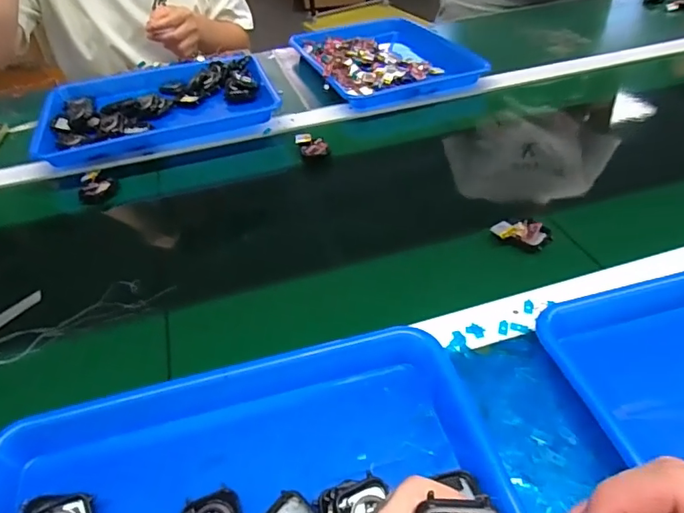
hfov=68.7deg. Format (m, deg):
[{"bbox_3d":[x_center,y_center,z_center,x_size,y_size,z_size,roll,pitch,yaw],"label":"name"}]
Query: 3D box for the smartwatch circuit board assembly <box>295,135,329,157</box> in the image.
[{"bbox_3d":[-0.040,-0.150,0.670,0.035,0.014,0.040,-17,44,-13],"label":"smartwatch circuit board assembly"}]

